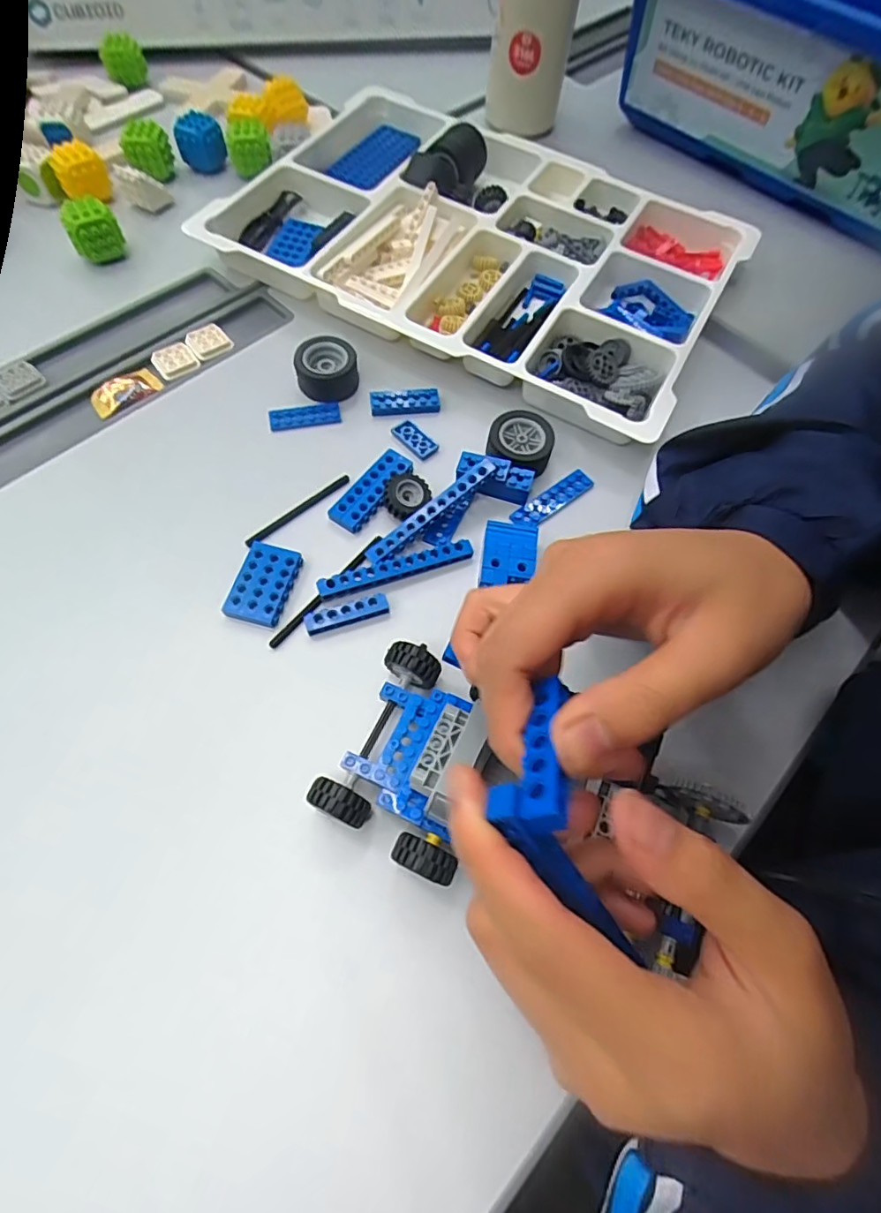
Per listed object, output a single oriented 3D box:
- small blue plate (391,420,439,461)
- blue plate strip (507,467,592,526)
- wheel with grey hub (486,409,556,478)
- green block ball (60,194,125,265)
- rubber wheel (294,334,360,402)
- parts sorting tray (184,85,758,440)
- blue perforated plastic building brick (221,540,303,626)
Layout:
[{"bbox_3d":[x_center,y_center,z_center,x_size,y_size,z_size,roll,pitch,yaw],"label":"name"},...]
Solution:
[{"bbox_3d":[-0.017,-0.115,0.383,0.015,0.005,0.034,-39,72,-20],"label":"small blue plate"},{"bbox_3d":[0.074,-0.071,0.369,0.061,0.007,0.017,-32,70,-17],"label":"blue plate strip"},{"bbox_3d":[0.052,-0.106,0.371,0.041,0.023,0.041,1,64,-3],"label":"wheel with grey hub"},{"bbox_3d":[-0.267,-0.288,0.430,0.036,0.035,0.031,-28,69,-16],"label":"green block ball"},{"bbox_3d":[-0.079,-0.165,0.391,0.041,0.026,0.037,-9,65,-8],"label":"rubber wheel"},{"bbox_3d":[0.019,-0.300,0.454,0.409,0.045,0.269,28,65,10],"label":"parts sorting tray"},{"bbox_3d":[-0.103,-0.014,0.328,0.031,0.005,0.048,15,64,4],"label":"blue perforated plastic building brick"}]

